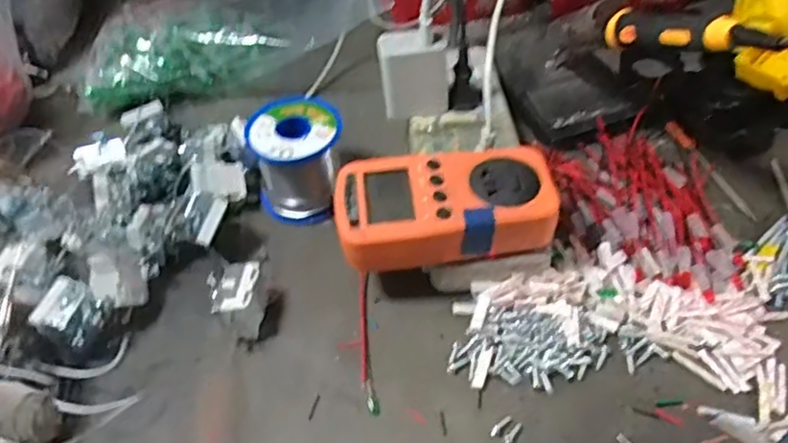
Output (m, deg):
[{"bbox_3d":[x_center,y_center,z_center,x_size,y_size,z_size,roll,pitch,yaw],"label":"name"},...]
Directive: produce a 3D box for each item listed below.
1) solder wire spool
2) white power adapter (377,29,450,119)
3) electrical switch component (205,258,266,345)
[{"bbox_3d":[-0.069,-0.045,0.452,0.060,0.063,0.063,-2,50,3],"label":"solder wire spool"},{"bbox_3d":[0.015,-0.108,0.459,0.048,0.059,0.018,-1,50,4],"label":"white power adapter"},{"bbox_3d":[-0.095,0.051,0.391,0.029,0.036,0.042,-13,50,-6],"label":"electrical switch component"}]

